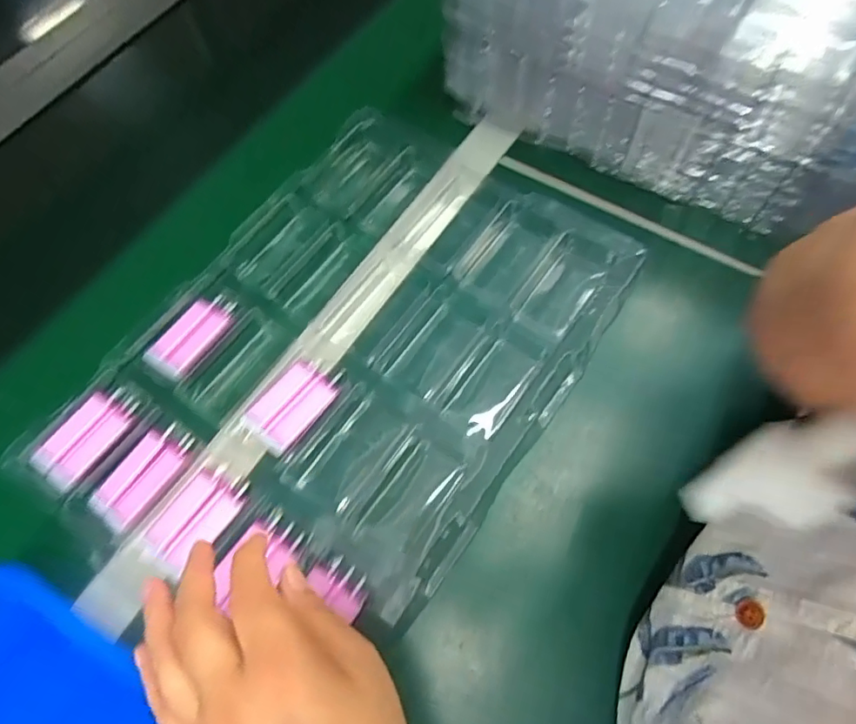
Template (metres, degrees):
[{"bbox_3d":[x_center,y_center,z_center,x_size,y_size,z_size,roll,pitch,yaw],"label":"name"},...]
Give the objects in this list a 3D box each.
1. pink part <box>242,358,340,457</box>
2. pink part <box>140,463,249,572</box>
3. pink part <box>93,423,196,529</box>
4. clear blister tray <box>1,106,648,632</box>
[{"bbox_3d":[-0.098,0.031,0.385,0.040,0.011,0.064,35,71,15],"label":"pink part"},{"bbox_3d":[-0.153,0.101,0.359,0.038,0.006,0.064,33,70,15],"label":"pink part"},{"bbox_3d":[-0.194,0.075,0.368,0.039,0.007,0.069,31,70,14],"label":"pink part"},{"bbox_3d":[-0.058,-0.008,0.408,0.291,0.043,0.400,31,70,14],"label":"clear blister tray"}]

